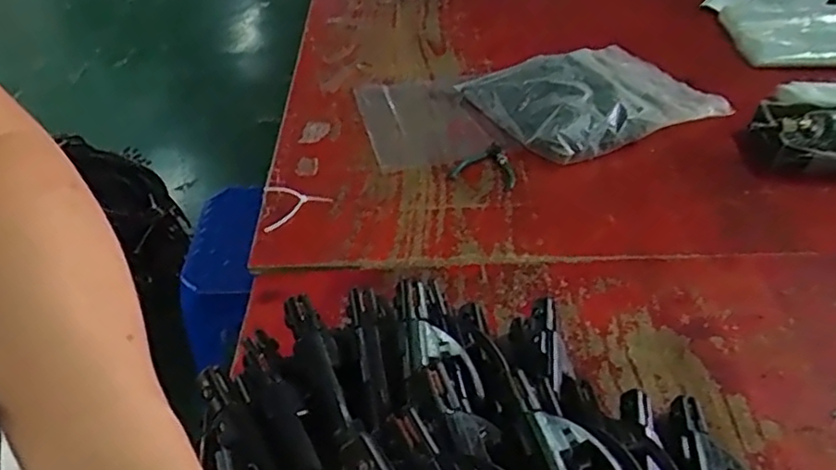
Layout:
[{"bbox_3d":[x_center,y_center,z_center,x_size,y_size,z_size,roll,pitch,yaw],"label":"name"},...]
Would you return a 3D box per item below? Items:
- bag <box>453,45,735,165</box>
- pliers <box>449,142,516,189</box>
[{"bbox_3d":[0.305,-0.259,1.116,0.380,0.082,0.288,-21,45,-20],"label":"bag"},{"bbox_3d":[0.108,-0.116,0.989,0.096,0.017,0.112,9,43,12],"label":"pliers"}]

